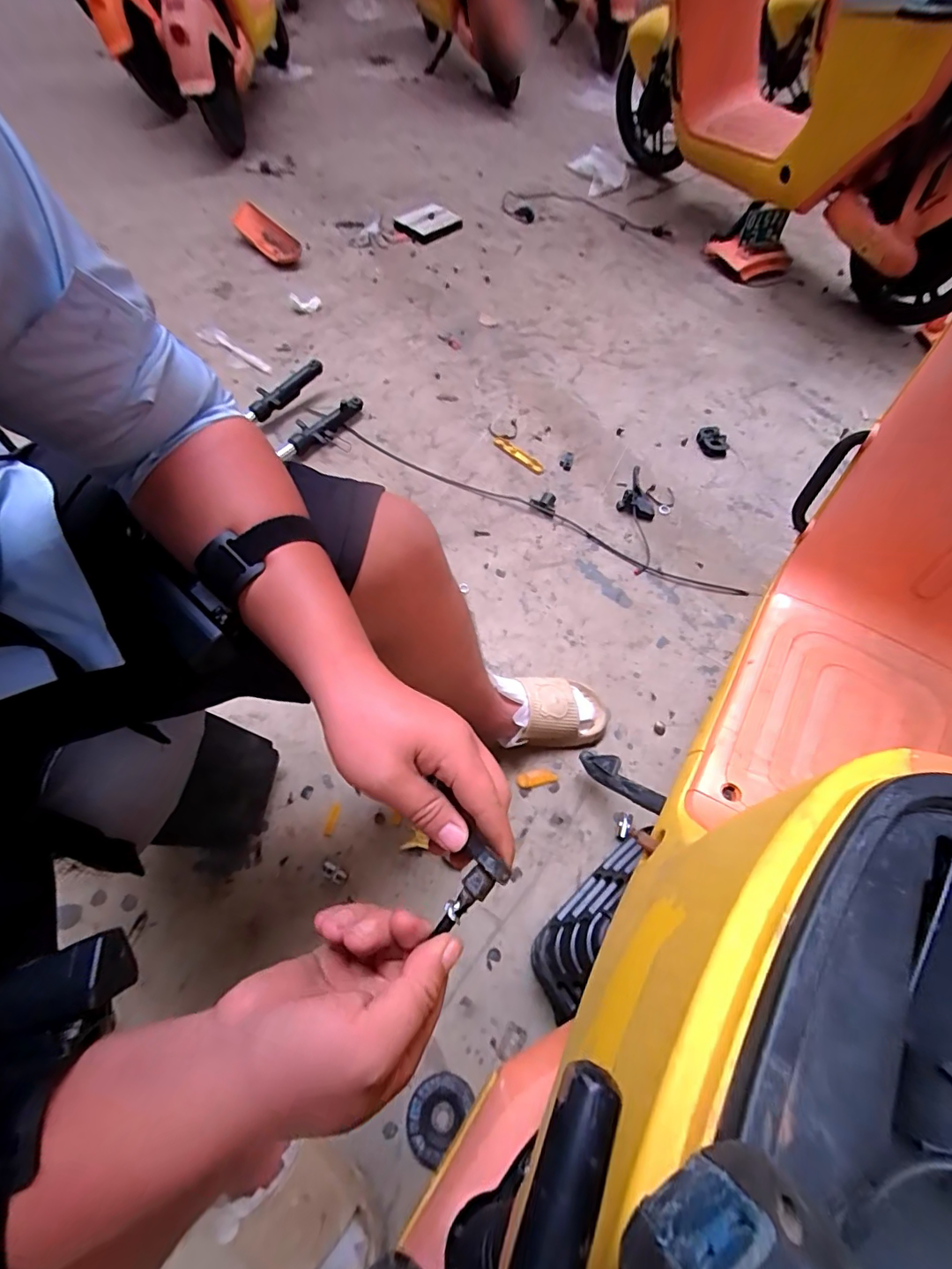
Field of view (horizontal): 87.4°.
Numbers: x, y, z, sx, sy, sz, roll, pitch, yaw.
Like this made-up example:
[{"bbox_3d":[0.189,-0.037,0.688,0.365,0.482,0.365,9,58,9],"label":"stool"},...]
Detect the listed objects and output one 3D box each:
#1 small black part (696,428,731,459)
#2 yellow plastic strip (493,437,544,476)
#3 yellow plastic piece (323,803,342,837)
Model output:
[{"bbox_3d":[0.583,-0.473,1.235,0.059,0.031,0.089,-15,62,-8],"label":"small black part"},{"bbox_3d":[0.104,-0.432,1.197,0.149,0.009,0.033,39,67,16],"label":"yellow plastic strip"},{"bbox_3d":[-0.236,0.304,0.817,0.015,0.008,0.052,16,62,5],"label":"yellow plastic piece"}]

